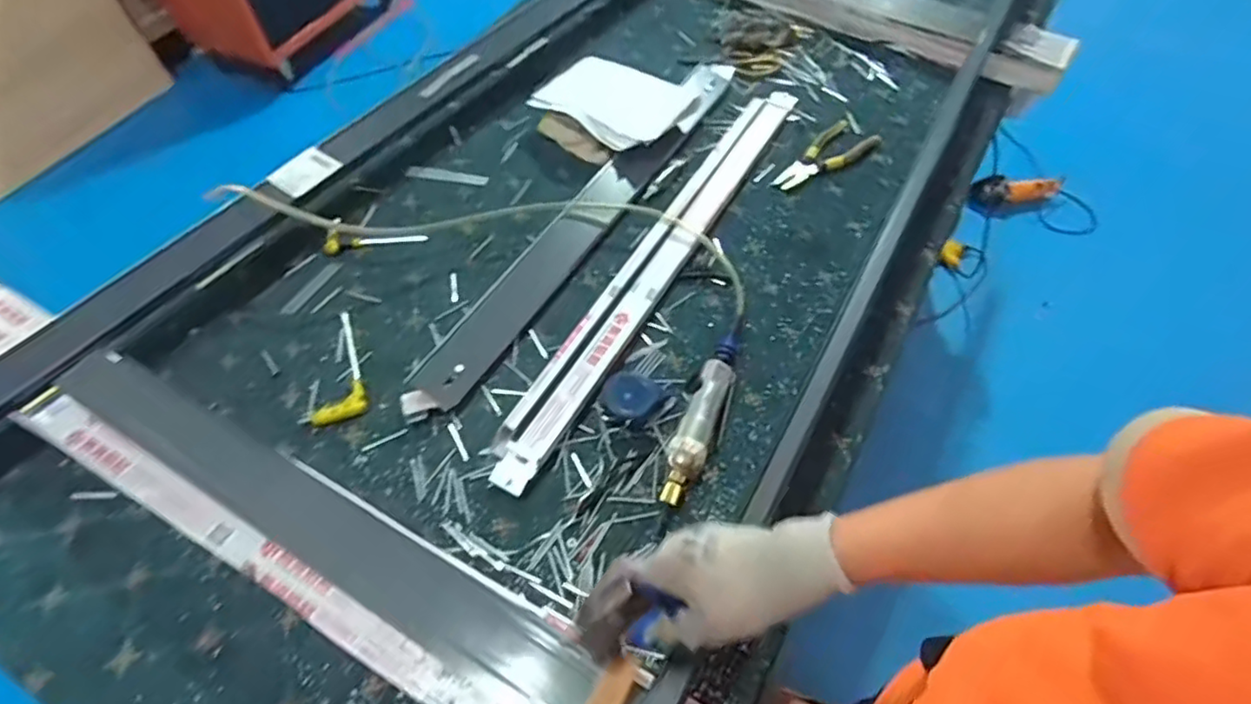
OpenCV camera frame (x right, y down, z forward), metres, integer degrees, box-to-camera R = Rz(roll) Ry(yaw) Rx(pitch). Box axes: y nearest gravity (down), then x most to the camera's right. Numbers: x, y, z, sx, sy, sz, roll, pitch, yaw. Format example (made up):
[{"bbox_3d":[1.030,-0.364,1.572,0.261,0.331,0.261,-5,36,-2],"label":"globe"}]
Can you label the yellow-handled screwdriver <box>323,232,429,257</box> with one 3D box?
[{"bbox_3d":[-0.356,-0.158,0.906,0.142,0.025,0.024,-4,55,-2],"label":"yellow-handled screwdriver"}]

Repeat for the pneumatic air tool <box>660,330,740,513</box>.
[{"bbox_3d":[0.090,0.070,0.742,0.048,0.040,0.237,18,58,12],"label":"pneumatic air tool"}]

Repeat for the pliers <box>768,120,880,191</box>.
[{"bbox_3d":[0.313,-0.308,1.004,0.189,0.030,0.082,-33,61,-21],"label":"pliers"}]

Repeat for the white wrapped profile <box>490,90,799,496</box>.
[{"bbox_3d":[0.060,-0.127,0.868,0.043,0.034,0.785,26,59,17],"label":"white wrapped profile"}]

